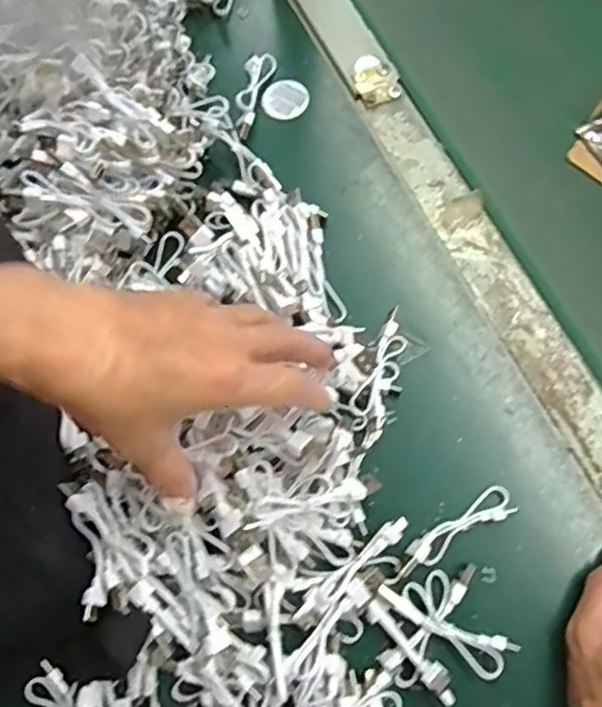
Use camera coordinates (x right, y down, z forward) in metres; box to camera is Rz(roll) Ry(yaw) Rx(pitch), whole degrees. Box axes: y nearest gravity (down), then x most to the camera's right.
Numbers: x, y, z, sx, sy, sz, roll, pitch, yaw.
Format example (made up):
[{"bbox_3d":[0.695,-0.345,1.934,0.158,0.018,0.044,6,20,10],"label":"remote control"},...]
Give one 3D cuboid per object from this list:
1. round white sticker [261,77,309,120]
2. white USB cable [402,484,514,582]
[{"bbox_3d":[-0.012,-0.193,0.478,0.036,0.005,0.033,-2,72,6],"label":"round white sticker"},{"bbox_3d":[0.089,0.103,0.365,0.077,0.012,0.017,-33,72,-4],"label":"white USB cable"}]

